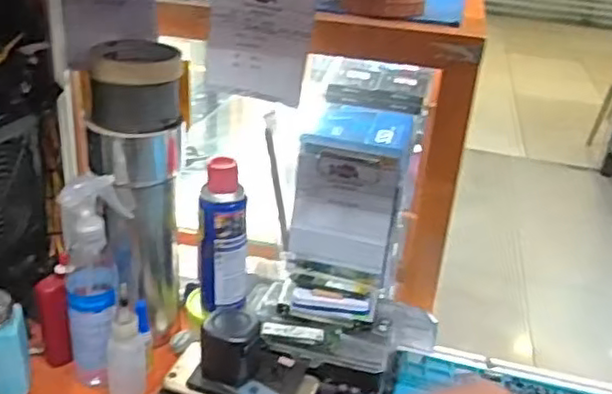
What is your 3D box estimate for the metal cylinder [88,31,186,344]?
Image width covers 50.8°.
[{"bbox_3d":[-0.172,0.001,0.664,0.088,0.294,0.083,1,27,-9],"label":"metal cylinder"}]

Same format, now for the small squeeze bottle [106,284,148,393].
[{"bbox_3d":[-0.170,0.138,0.609,0.036,0.116,0.029,-3,28,-16],"label":"small squeeze bottle"}]

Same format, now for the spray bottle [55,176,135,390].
[{"bbox_3d":[-0.199,0.085,0.625,0.062,0.221,0.075,-2,27,-15],"label":"spray bottle"}]

